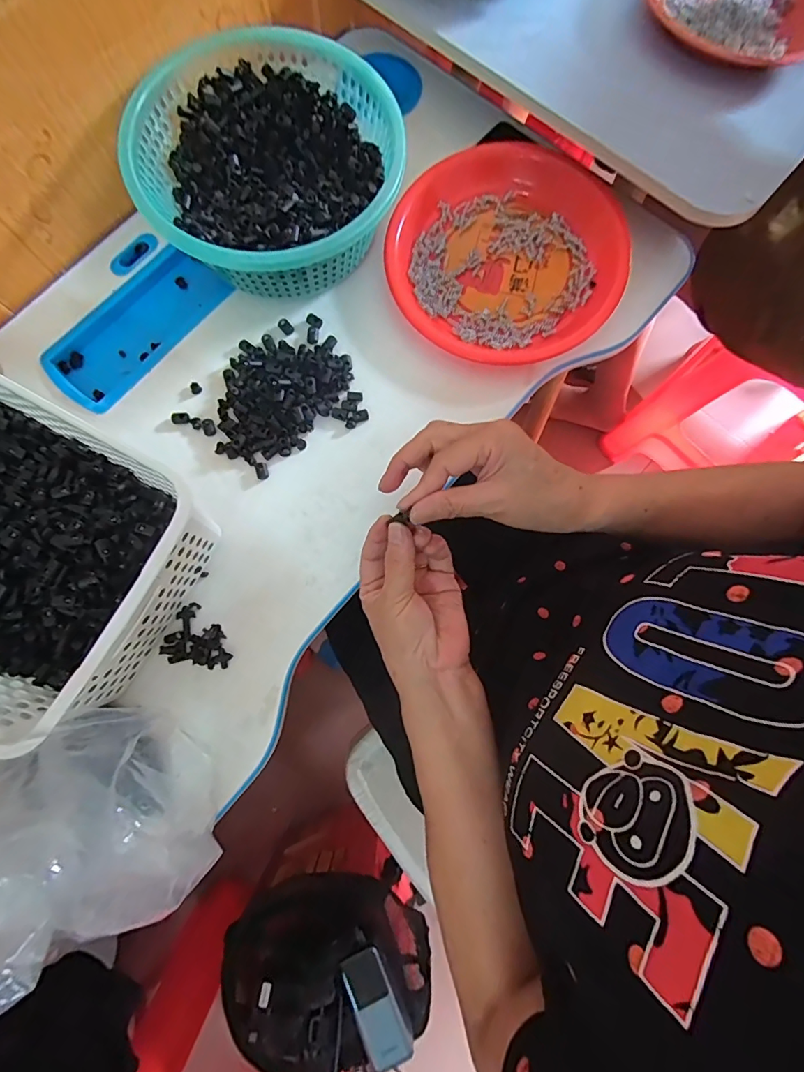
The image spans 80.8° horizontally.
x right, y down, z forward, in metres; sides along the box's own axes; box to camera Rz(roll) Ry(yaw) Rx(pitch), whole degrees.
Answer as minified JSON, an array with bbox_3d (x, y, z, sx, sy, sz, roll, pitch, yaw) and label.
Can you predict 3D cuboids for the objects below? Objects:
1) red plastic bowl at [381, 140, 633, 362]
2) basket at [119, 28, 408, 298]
[{"bbox_3d":[0.101,-0.273,0.462,0.230,0.030,0.212,0,79,-1],"label":"red plastic bowl"},{"bbox_3d":[-0.122,-0.335,0.440,0.227,0.072,0.228,0,79,-1],"label":"basket"}]

